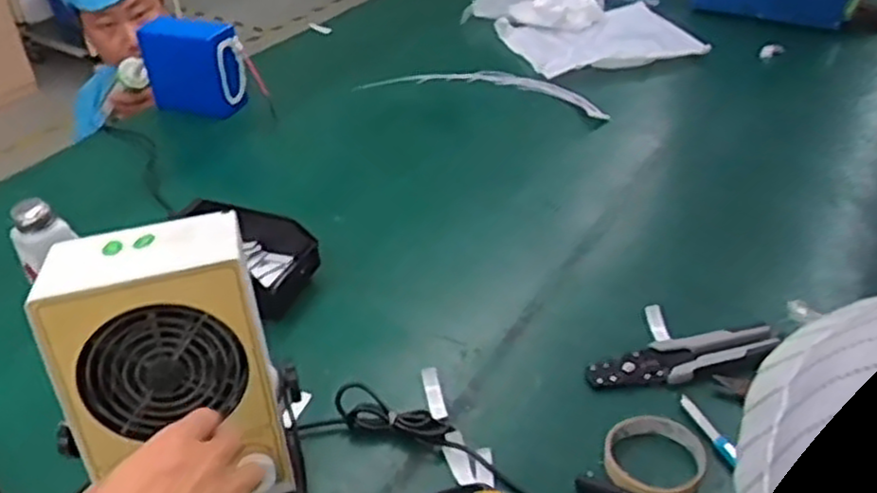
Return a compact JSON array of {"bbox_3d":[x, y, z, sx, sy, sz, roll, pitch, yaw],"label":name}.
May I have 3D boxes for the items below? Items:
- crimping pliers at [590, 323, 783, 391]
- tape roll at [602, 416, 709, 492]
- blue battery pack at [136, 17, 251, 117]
[{"bbox_3d":[0.245,0.111,0.753,0.194,0.020,0.048,-9,37,-7],"label":"crimping pliers"},{"bbox_3d":[0.190,0.187,0.658,0.086,0.016,0.084,-2,36,1],"label":"tape roll"},{"bbox_3d":[-0.403,-0.295,1.234,0.155,0.147,0.069,11,39,18],"label":"blue battery pack"}]

